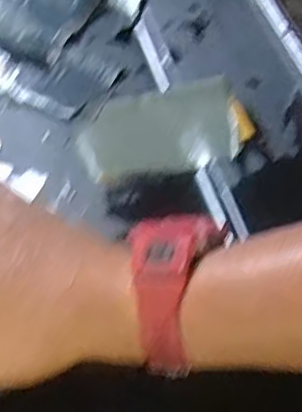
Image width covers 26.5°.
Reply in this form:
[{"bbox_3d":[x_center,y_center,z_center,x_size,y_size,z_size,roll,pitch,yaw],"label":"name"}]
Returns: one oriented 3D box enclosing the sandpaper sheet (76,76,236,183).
[{"bbox_3d":[0.004,-0.055,0.452,0.108,0.009,0.069,-9,54,-2],"label":"sandpaper sheet"}]

